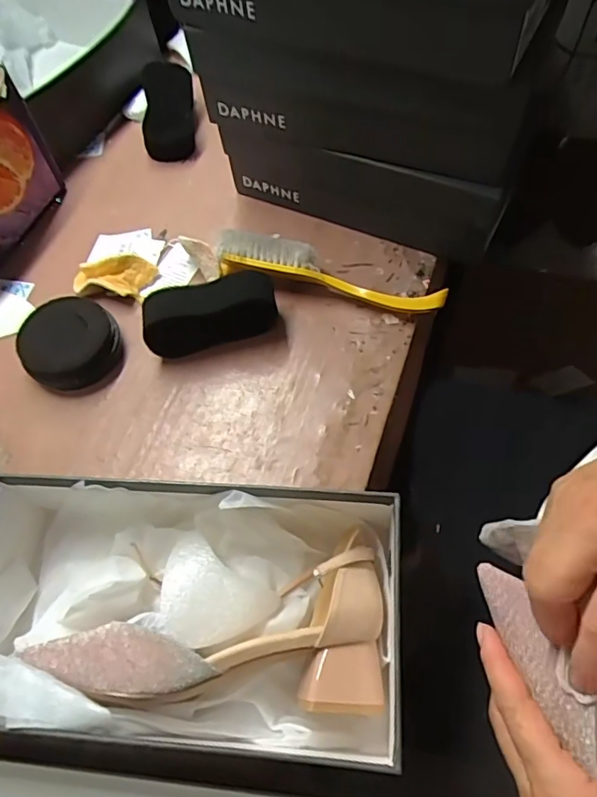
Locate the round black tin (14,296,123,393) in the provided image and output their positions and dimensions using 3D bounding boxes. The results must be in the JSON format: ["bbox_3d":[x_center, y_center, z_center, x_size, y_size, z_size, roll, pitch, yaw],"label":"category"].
[{"bbox_3d":[-0.223,-0.054,0.531,0.089,0.039,0.093,-2,61,3],"label":"round black tin"}]

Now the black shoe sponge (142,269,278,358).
[{"bbox_3d":[-0.084,-0.079,0.521,0.128,0.062,0.043,-16,61,-4],"label":"black shoe sponge"}]

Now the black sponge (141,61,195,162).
[{"bbox_3d":[-0.165,-0.366,0.686,0.063,0.025,0.126,-4,85,2],"label":"black sponge"}]

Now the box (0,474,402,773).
[{"bbox_3d":[-0.085,0.146,0.381,0.308,0.092,0.163,3,62,6],"label":"box"}]

